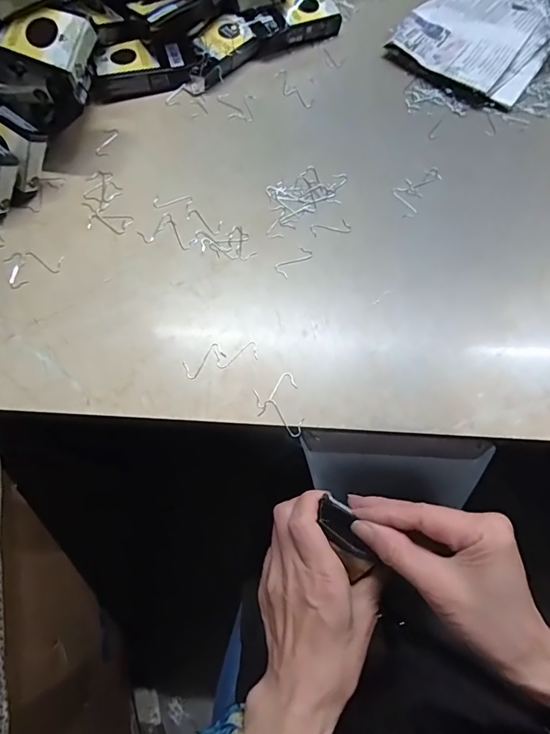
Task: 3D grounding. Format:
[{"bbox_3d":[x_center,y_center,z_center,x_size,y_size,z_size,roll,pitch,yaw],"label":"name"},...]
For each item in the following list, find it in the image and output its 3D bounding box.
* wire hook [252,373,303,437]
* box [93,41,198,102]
[{"bbox_3d":[0.004,0.030,0.336,0.034,0.004,0.049,-14,69,-6],"label":"wire hook"},{"bbox_3d":[-0.134,-0.305,0.452,0.104,0.026,0.051,-13,69,-5],"label":"box"}]

